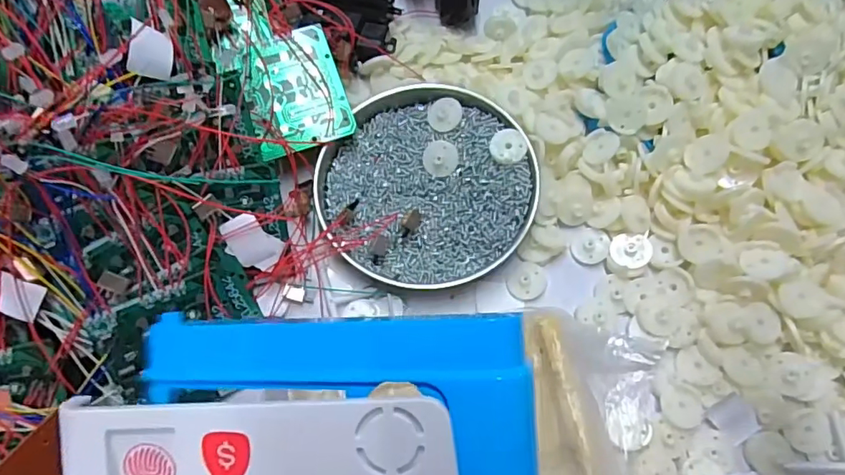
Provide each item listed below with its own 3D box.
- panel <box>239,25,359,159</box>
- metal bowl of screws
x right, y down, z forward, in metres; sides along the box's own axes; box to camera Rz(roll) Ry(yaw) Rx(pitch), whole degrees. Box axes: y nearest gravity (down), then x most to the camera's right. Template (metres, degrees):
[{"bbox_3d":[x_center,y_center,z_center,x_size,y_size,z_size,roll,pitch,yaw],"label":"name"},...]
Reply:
[{"bbox_3d":[-0.080,-0.092,0.330,0.059,0.004,0.070,-19,92,-10],"label":"panel"},{"bbox_3d":[0.004,-0.036,0.335,0.132,0.023,0.131,-1,70,3],"label":"metal bowl of screws"}]

